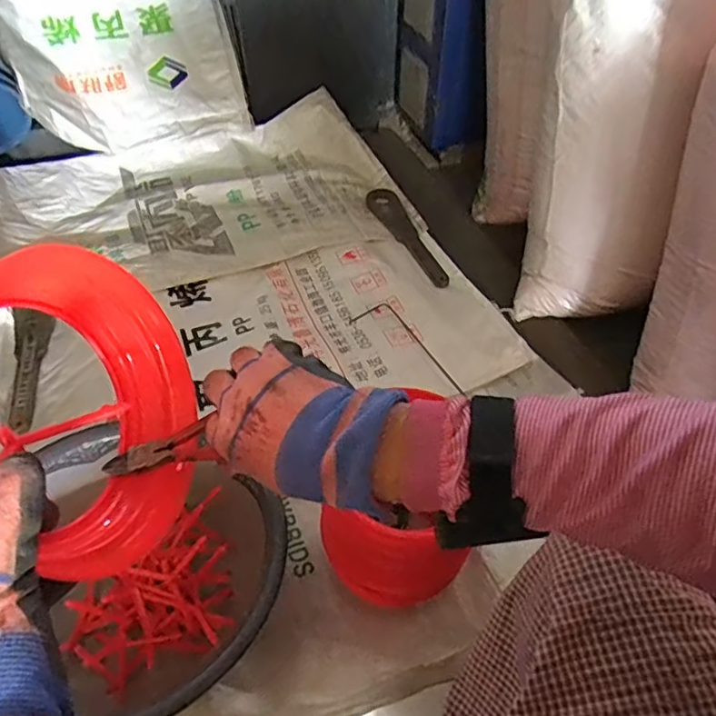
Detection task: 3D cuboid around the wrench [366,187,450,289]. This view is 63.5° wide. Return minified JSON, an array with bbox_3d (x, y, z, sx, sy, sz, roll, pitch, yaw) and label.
[{"bbox_3d":[0.097,-0.270,1.251,0.066,0.024,0.351,-14,49,-13],"label":"wrench"}]

